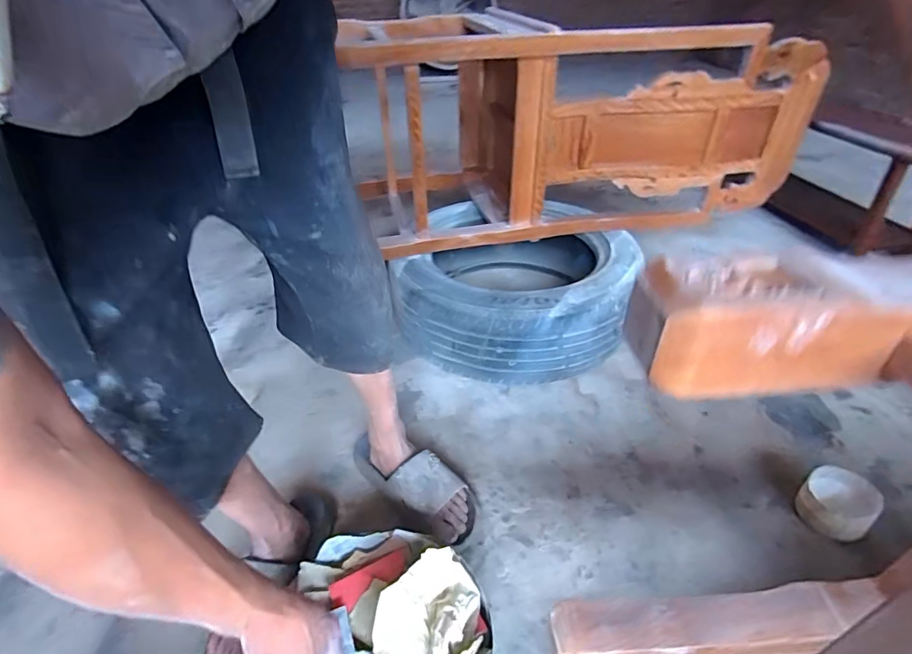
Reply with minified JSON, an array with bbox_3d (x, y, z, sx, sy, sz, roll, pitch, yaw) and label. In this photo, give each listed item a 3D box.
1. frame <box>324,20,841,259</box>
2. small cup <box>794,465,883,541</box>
[{"bbox_3d":[0.281,-0.496,1.186,1.003,0.418,0.422,-5,37,-4],"label":"frame"},{"bbox_3d":[0.601,0.279,0.759,0.110,0.069,0.091,-29,45,-31],"label":"small cup"}]

